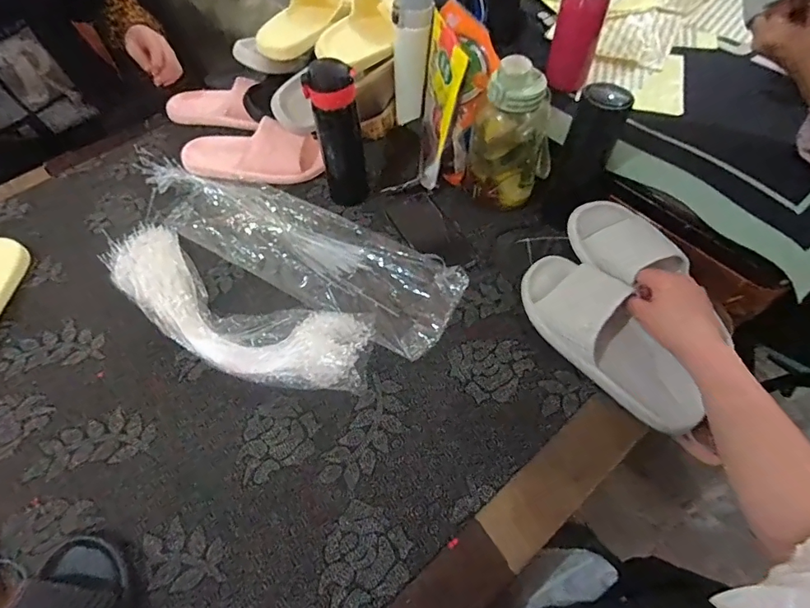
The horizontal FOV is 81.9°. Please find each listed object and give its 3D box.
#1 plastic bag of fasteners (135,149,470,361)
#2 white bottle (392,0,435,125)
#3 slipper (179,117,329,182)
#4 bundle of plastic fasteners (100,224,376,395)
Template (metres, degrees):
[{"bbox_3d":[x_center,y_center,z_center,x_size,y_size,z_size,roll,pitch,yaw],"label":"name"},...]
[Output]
[{"bbox_3d":[-0.195,-0.119,0.724,0.600,0.028,0.165,27,63,18],"label":"plastic bag of fasteners"},{"bbox_3d":[0.014,-0.411,0.784,0.062,0.200,0.057,1,58,3],"label":"white bottle"},{"bbox_3d":[-0.265,-0.260,0.803,0.255,0.061,0.115,14,60,11],"label":"slipper"},{"bbox_3d":[-0.244,0.002,0.633,0.435,0.046,0.148,24,63,14],"label":"bundle of plastic fasteners"}]

